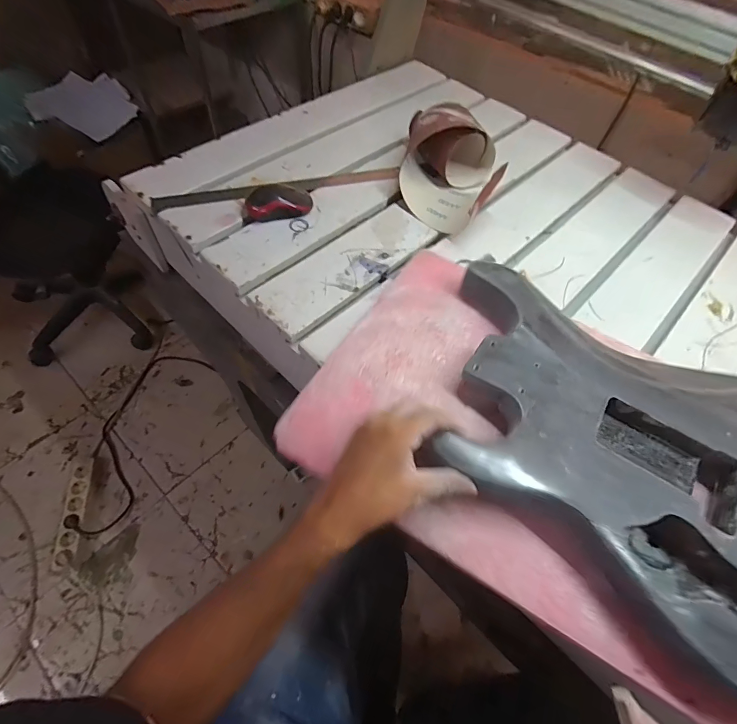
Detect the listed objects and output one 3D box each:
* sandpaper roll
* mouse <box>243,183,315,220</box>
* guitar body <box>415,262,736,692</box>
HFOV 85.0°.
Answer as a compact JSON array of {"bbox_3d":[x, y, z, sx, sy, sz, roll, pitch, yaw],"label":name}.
[{"bbox_3d":[0.124,-0.298,0.611,0.137,0.100,0.223,11,57,2],"label":"sandpaper roll"},{"bbox_3d":[-0.133,-0.241,0.589,0.096,0.030,0.053,-14,60,-14],"label":"mouse"},{"bbox_3d":[0.239,0.075,0.397,0.425,0.046,0.273,34,61,16],"label":"guitar body"}]

